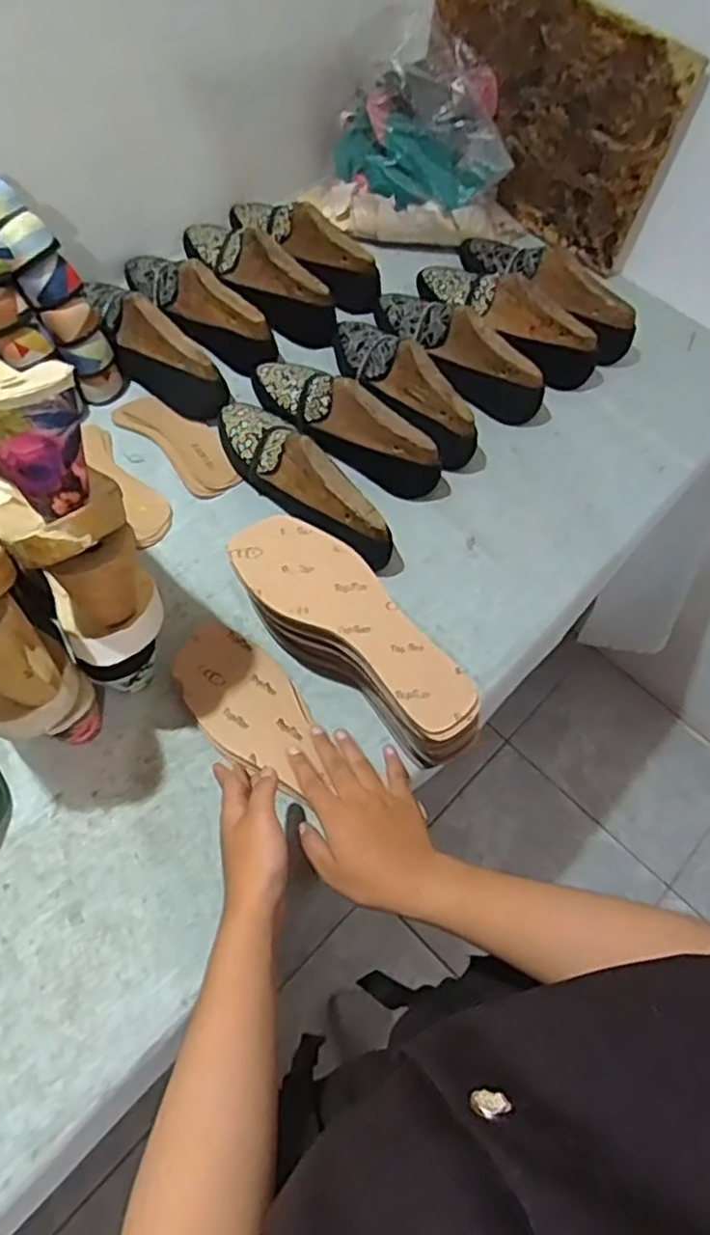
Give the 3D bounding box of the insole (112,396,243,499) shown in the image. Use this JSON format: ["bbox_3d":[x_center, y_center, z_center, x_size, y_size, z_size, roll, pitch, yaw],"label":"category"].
[{"bbox_3d":[-0.191,-0.195,0.770,0.159,0.015,0.071,41,66,16],"label":"insole"}]

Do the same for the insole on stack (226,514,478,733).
[{"bbox_3d":[-0.001,-0.005,0.574,0.240,0.010,0.081,40,66,16],"label":"insole on stack"}]

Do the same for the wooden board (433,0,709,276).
[{"bbox_3d":[0.239,-0.642,0.884,0.023,0.262,0.356,-41,73,-19],"label":"wooden board"}]

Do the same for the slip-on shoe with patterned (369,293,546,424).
[{"bbox_3d":[0.114,-0.316,0.825,0.056,0.092,0.240,-37,71,-21],"label":"slip-on shoe with patterned"}]

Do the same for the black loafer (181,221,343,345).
[{"bbox_3d":[-0.127,-0.421,0.860,0.069,0.093,0.246,-38,71,-21],"label":"black loafer"}]

